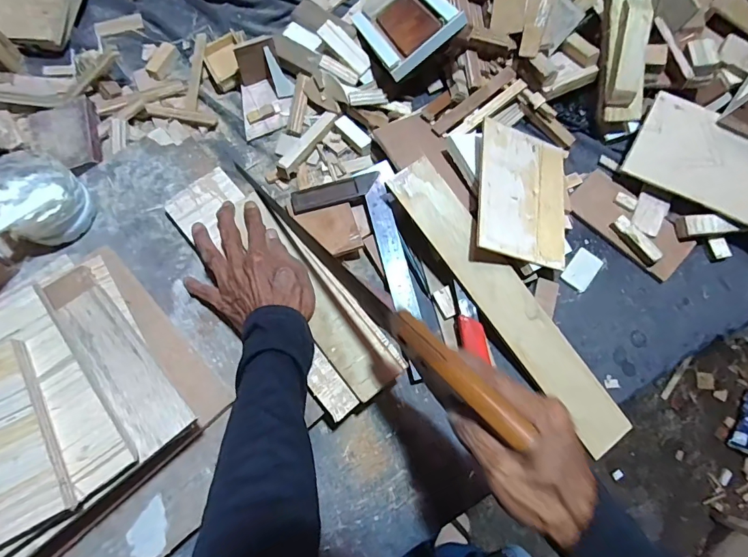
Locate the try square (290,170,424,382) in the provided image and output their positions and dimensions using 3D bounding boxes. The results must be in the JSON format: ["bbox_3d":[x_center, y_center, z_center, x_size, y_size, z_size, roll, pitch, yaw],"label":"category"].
[{"bbox_3d":[-0.015,0.000,0.501,0.110,0.032,0.250,-14,74,-5],"label":"try square"}]

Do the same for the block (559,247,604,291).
[{"bbox_3d":[0.256,-0.011,0.526,0.033,0.006,0.051,39,77,10],"label":"block"}]

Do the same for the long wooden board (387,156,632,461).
[{"bbox_3d":[0.151,0.027,0.481,0.059,0.008,0.376,-36,87,-10],"label":"long wooden board"}]

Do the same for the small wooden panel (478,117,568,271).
[{"bbox_3d":[0.183,-0.098,0.504,0.134,0.010,0.167,14,71,-21],"label":"small wooden panel"}]

